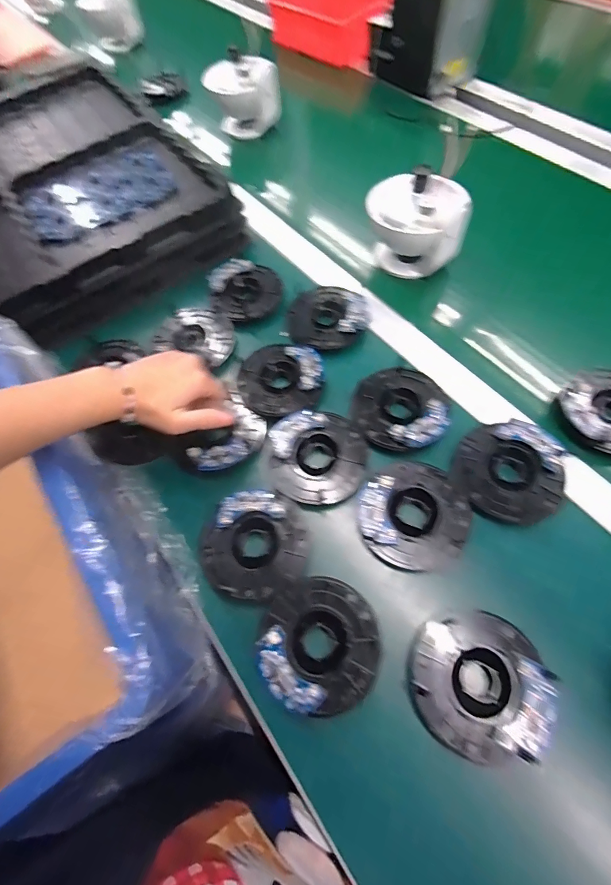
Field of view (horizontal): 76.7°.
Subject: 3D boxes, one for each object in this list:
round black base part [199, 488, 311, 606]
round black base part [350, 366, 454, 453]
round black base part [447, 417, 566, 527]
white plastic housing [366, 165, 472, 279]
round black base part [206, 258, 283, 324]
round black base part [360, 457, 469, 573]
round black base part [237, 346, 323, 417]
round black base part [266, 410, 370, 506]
[{"bbox_3d":[-0.048,0.098,0.370,0.097,0.026,0.097,-2,64,4],"label":"round black base part"},{"bbox_3d":[0.102,-0.040,0.414,0.098,0.016,0.096,-2,64,4],"label":"round black base part"},{"bbox_3d":[0.198,0.025,0.372,0.098,0.015,0.097,-2,64,4],"label":"round black base part"},{"bbox_3d":[0.143,-0.283,0.502,0.124,0.109,0.074,24,69,16],"label":"white plastic housing"},{"bbox_3d":[-0.081,-0.205,0.521,0.091,0.030,0.093,-2,64,4],"label":"round black base part"},{"bbox_3d":[0.103,0.066,0.365,0.099,0.013,0.102,-2,64,4],"label":"round black base part"},{"bbox_3d":[-0.027,-0.076,0.441,0.099,0.014,0.100,-18,64,-4],"label":"round black base part"},{"bbox_3d":[0.011,0.014,0.397,0.103,0.013,0.096,-2,64,4],"label":"round black base part"}]

